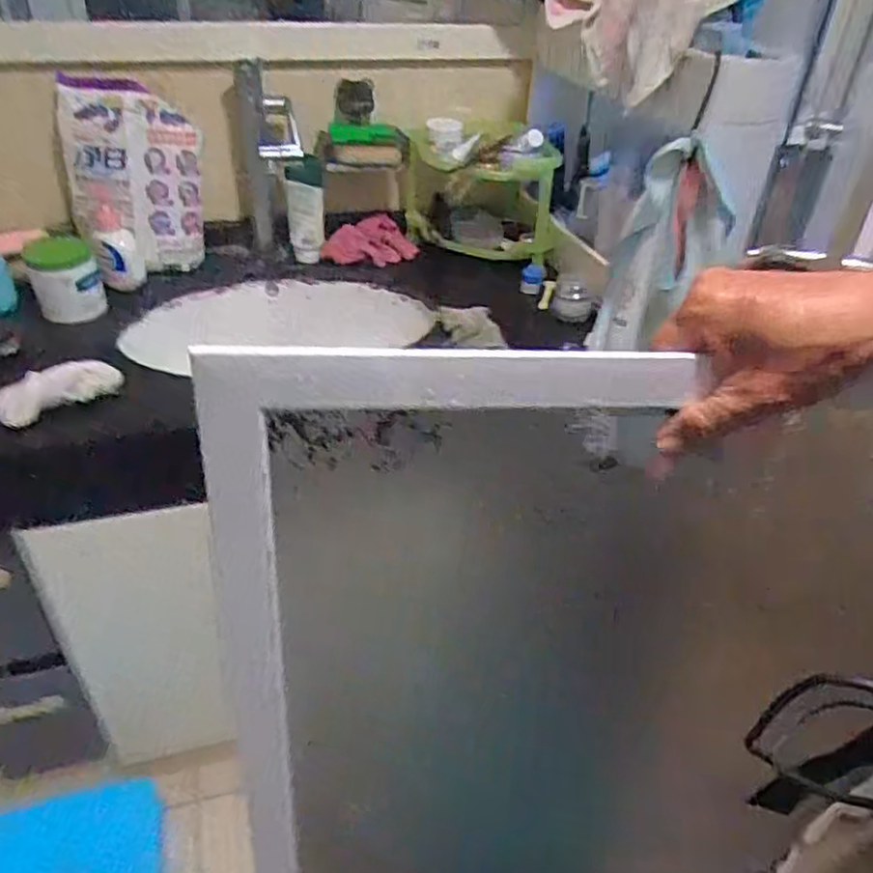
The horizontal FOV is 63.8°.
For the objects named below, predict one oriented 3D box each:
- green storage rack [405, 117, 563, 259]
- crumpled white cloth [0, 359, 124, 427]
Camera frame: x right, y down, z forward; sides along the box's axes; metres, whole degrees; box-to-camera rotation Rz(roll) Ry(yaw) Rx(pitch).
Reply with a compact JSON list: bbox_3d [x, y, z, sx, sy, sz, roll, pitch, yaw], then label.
[{"bbox_3d":[0.087,-0.428,1.207,0.257,0.188,0.187,11,37,12],"label":"green storage rack"},{"bbox_3d":[-0.444,-0.054,0.826,0.140,0.051,0.033,-22,43,-29],"label":"crumpled white cloth"}]

